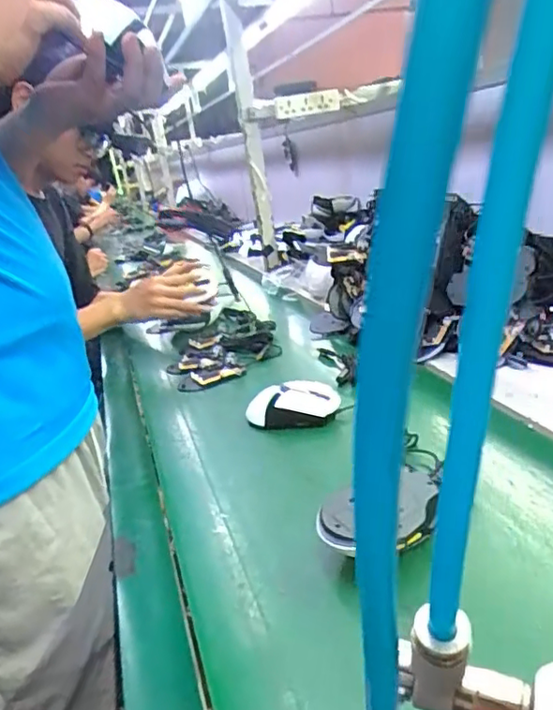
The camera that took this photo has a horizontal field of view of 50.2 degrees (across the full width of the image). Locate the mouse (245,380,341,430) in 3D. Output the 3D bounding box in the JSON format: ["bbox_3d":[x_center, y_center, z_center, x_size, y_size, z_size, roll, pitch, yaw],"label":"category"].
[{"bbox_3d":[0.021,0.066,0.765,0.123,0.041,0.061,-1,23,22],"label":"mouse"}]

